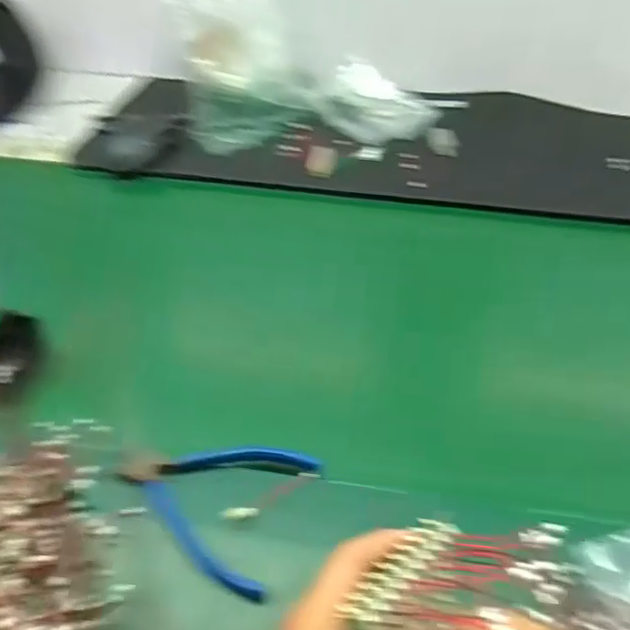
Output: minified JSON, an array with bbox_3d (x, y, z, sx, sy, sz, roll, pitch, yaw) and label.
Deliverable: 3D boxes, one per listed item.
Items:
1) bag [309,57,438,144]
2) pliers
[{"bbox_3d":[0.086,-0.295,0.837,0.157,0.067,0.131,20,47,20],"label":"bag"},{"bbox_3d":[-0.074,0.116,0.404,0.130,0.012,0.100,17,46,17],"label":"pliers"}]

